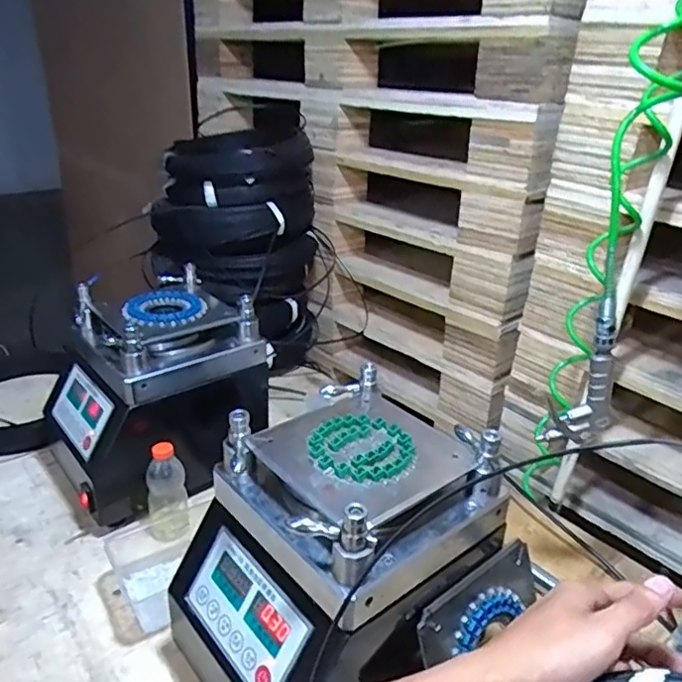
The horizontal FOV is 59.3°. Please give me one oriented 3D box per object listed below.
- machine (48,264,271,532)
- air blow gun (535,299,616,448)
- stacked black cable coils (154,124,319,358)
[{"bbox_3d":[-0.272,0.081,0.923,0.303,0.274,0.206,-20,33,-36],"label":"machine"},{"bbox_3d":[0.275,0.041,0.671,0.072,0.170,0.025,-5,26,-13],"label":"air blow gun"},{"bbox_3d":[-0.223,-0.299,1.234,0.322,0.212,0.321,-3,26,-9],"label":"stacked black cable coils"}]

